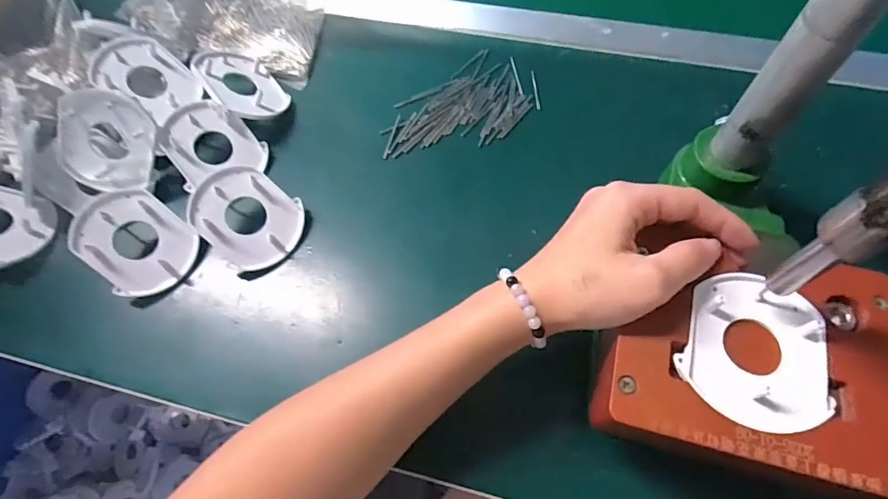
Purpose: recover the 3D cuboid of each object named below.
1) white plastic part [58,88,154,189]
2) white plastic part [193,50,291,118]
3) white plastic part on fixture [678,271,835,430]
[{"bbox_3d":[-0.233,-0.076,0.326,0.058,0.069,0.019,13,24,-15],"label":"white plastic part"},{"bbox_3d":[-0.157,-0.130,0.364,0.068,0.005,0.058,48,42,6],"label":"white plastic part"},{"bbox_3d":[0.139,0.044,0.210,0.060,0.004,0.070,10,64,8],"label":"white plastic part on fixture"}]

